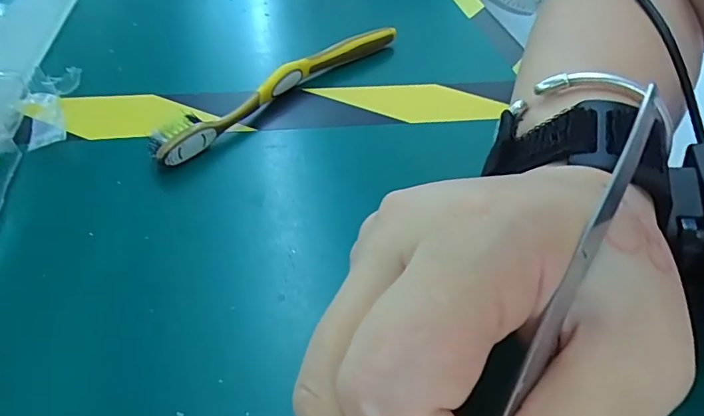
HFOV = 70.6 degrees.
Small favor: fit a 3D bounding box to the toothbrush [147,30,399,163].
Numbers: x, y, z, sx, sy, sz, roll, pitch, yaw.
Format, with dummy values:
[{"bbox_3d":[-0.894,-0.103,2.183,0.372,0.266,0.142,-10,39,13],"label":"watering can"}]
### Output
[{"bbox_3d":[-0.033,-0.068,0.272,0.014,0.016,0.176,30,49,25],"label":"toothbrush"}]

